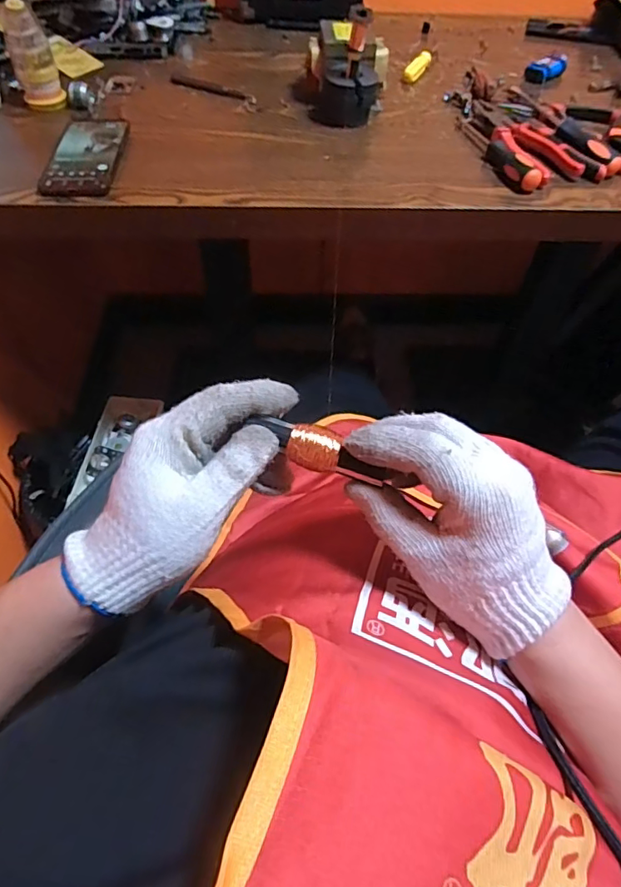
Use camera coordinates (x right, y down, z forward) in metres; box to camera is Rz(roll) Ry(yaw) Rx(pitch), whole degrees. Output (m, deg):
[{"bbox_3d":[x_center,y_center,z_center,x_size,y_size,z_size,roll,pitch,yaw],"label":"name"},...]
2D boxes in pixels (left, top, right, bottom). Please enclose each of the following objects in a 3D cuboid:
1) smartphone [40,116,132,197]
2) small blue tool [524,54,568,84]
[{"bbox_3d":[-0.255,-0.340,0.591,0.073,0.012,0.182,-1,54,-3],"label":"smartphone"},{"bbox_3d":[0.359,-0.568,0.773,0.069,0.027,0.032,-34,62,-23],"label":"small blue tool"}]

